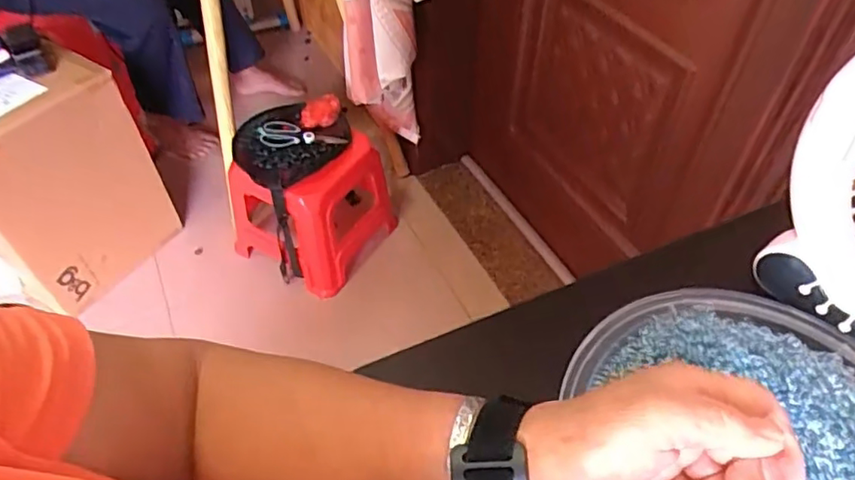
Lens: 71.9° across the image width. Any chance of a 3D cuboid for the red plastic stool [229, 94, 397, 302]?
[{"bbox_3d":[-0.285,-0.114,1.376,0.314,0.280,0.284,24,53,20],"label":"red plastic stool"}]

